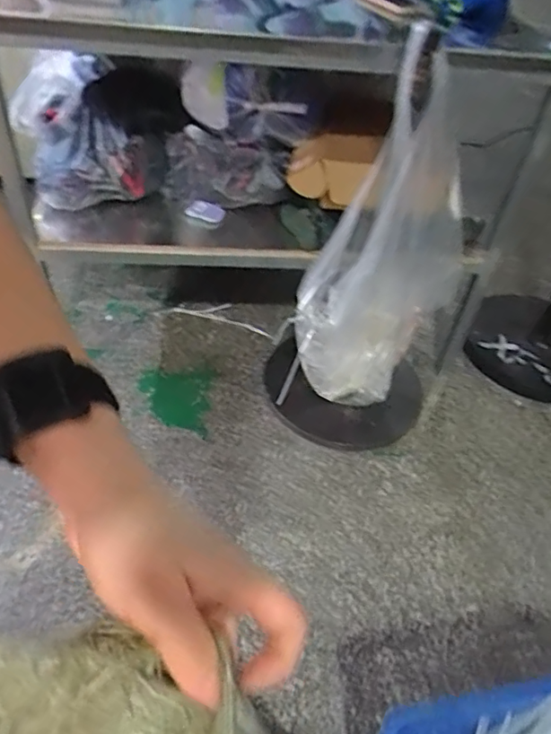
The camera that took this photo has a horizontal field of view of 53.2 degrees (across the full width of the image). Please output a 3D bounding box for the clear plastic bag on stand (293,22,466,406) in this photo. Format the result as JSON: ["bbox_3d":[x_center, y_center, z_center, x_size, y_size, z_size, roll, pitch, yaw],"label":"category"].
[{"bbox_3d":[0.213,-0.232,1.021,0.229,0.578,0.328,24,45,18],"label":"clear plastic bag on stand"}]

